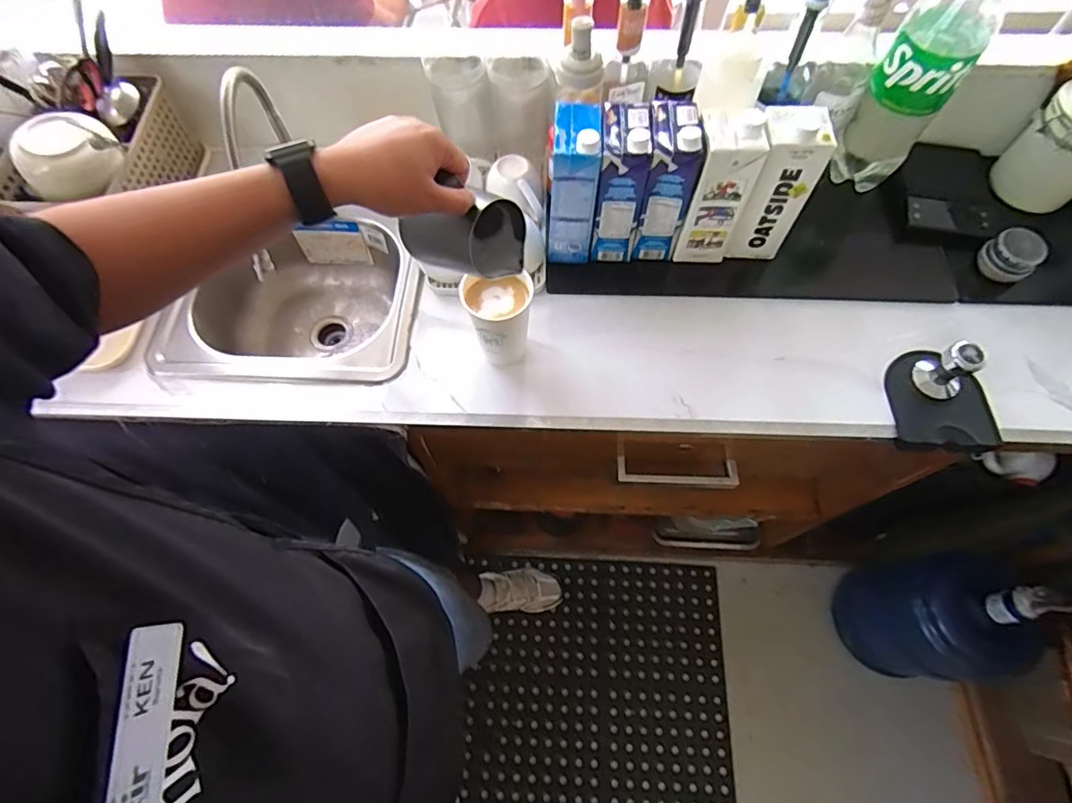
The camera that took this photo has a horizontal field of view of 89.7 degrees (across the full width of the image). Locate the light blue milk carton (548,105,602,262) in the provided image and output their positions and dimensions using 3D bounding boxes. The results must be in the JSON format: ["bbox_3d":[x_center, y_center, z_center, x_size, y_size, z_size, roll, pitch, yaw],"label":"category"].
[{"bbox_3d":[0.048,-0.293,0.735,0.064,0.188,0.098,0,65,0],"label":"light blue milk carton"}]

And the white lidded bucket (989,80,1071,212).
[{"bbox_3d":[0.794,-0.382,0.803,0.120,0.147,0.123,0,65,0],"label":"white lidded bucket"}]

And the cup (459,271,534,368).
[{"bbox_3d":[-0.044,-0.109,0.707,0.091,0.124,0.083,-17,66,-8],"label":"cup"}]

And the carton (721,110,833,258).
[{"bbox_3d":[0.322,-0.293,0.729,0.089,0.194,0.079,1,65,1],"label":"carton"}]

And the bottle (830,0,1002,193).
[{"bbox_3d":[0.509,-0.435,0.723,0.096,0.339,0.097,34,70,15],"label":"bottle"}]

